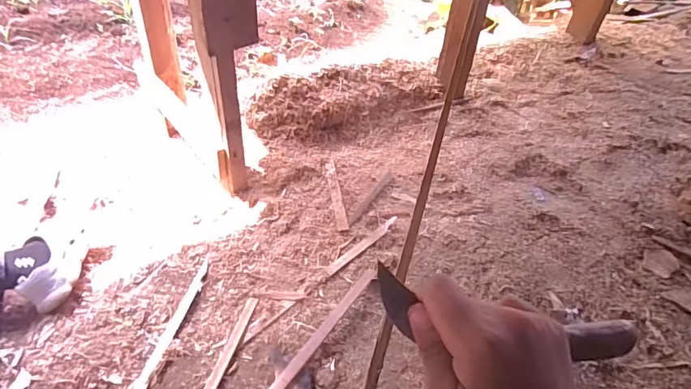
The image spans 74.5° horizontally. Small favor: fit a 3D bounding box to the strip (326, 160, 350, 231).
[{"bbox_3d":[-0.025,-0.004,1.200,0.028,0.008,0.257,-4,43,-9],"label":"strip"}]

